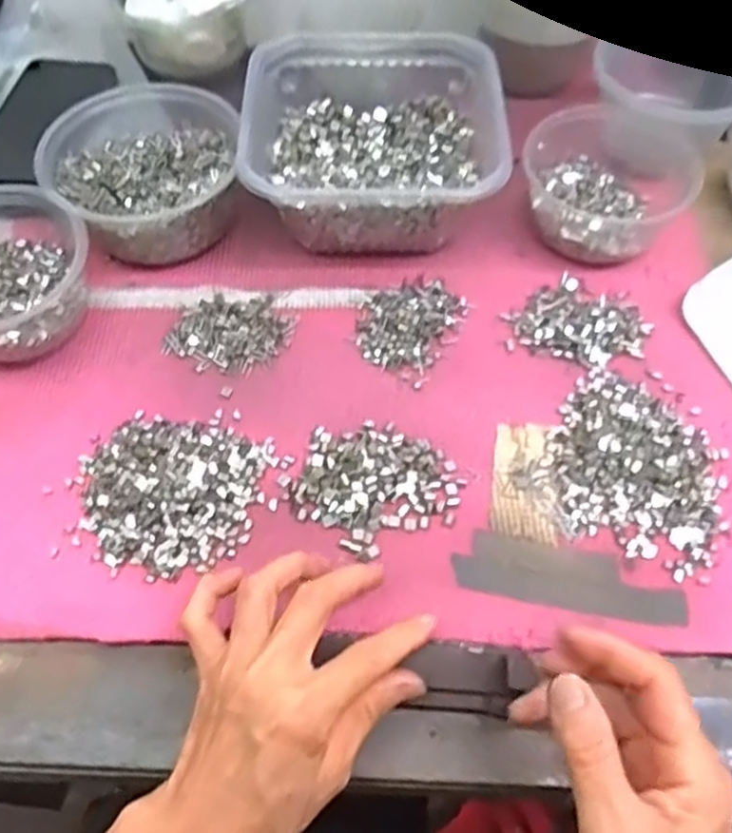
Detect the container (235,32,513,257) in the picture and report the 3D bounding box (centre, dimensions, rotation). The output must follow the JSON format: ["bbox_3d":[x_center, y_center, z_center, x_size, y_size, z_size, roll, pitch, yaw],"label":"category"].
[{"bbox_3d":[0.005,-0.197,0.514,0.172,0.074,0.165,1,59,0],"label":"container"}]

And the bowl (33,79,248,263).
[{"bbox_3d":[-0.155,-0.180,0.510,0.130,0.062,0.153,-6,59,-4],"label":"bowl"}]

